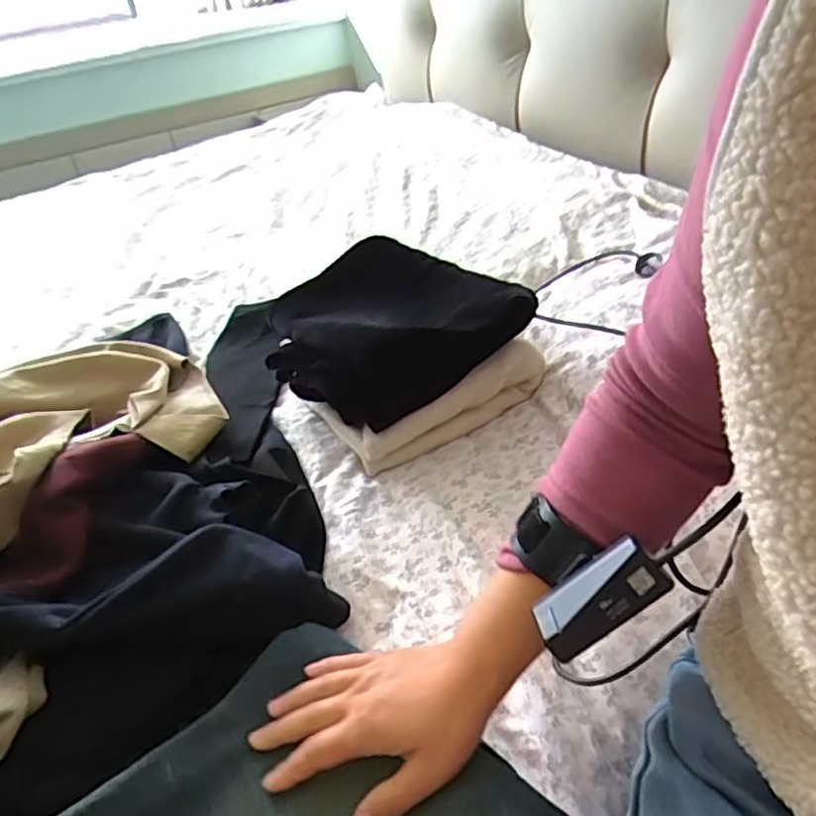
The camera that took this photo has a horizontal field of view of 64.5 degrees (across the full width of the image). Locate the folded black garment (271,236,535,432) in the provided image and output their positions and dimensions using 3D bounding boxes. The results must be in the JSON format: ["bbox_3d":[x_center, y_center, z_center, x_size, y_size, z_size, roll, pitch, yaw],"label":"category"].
[{"bbox_3d":[-0.022,-0.089,0.710,0.218,0.085,0.251,-28,42,-25],"label":"folded black garment"}]

